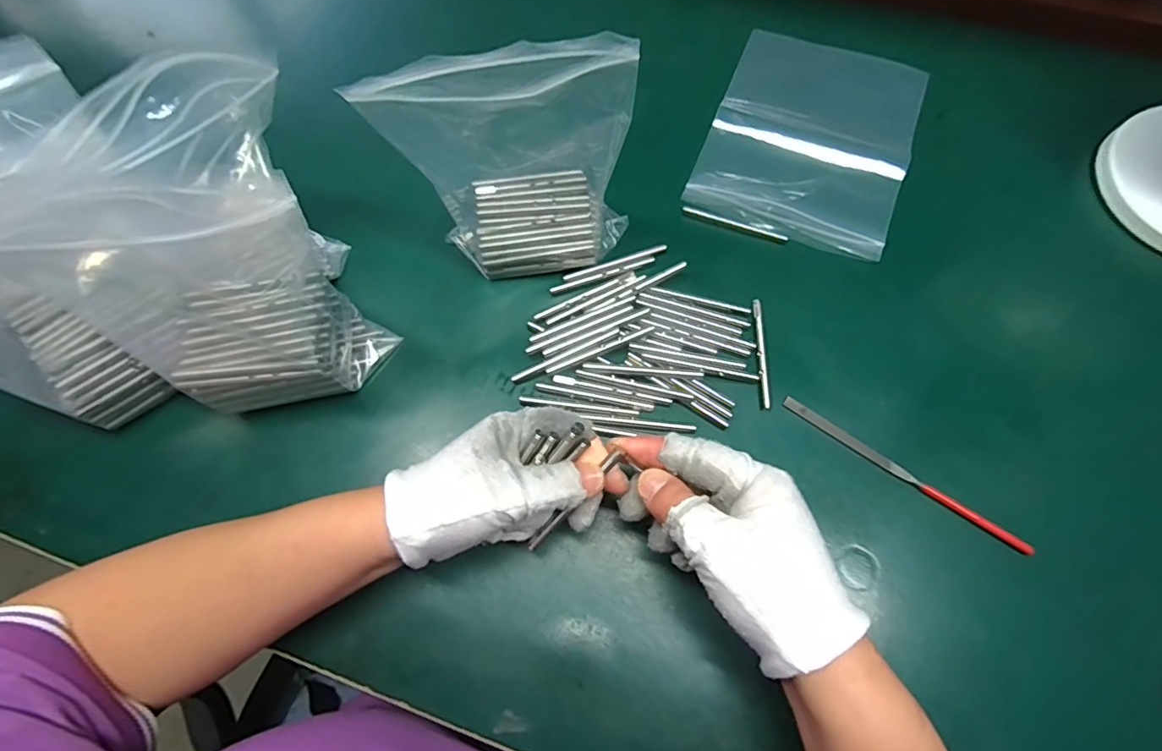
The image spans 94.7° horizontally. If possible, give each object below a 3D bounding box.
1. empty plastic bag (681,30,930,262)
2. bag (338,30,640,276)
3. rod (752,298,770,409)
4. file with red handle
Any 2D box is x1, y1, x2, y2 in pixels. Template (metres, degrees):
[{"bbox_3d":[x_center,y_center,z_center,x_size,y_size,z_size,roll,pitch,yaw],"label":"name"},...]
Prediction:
[{"bbox_3d":[0.185,-0.196,0.431,0.149,0.008,0.208,21,69,9],"label":"empty plastic bag"},{"bbox_3d":[-0.042,-0.129,0.326,0.142,0.151,0.071,-6,70,-1],"label":"bag"},{"bbox_3d":[0.121,-0.016,0.359,0.005,0.006,0.077,1,70,2],"label":"rod"},{"bbox_3d":[0.198,0.060,0.331,0.158,0.008,0.010,35,75,13],"label":"file with red handle"}]

